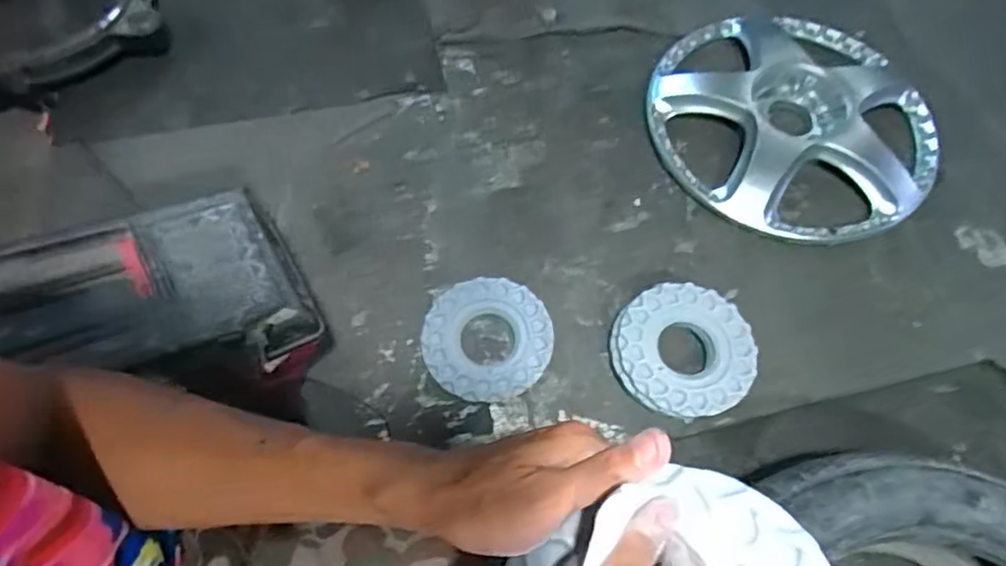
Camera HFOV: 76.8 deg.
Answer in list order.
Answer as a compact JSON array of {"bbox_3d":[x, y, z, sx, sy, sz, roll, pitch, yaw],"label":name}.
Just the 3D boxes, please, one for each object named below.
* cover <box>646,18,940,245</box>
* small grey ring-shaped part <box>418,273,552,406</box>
[{"bbox_3d":[0.444,-0.255,0.977,0.428,0.060,0.429,-24,65,-13],"label":"cover"},{"bbox_3d":[-0.021,0.067,0.821,0.162,0.020,0.164,1,62,-1],"label":"small grey ring-shaped part"}]

